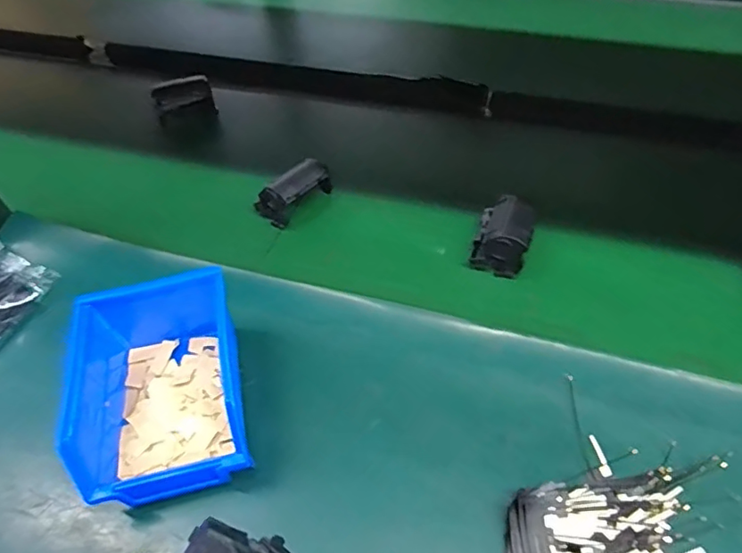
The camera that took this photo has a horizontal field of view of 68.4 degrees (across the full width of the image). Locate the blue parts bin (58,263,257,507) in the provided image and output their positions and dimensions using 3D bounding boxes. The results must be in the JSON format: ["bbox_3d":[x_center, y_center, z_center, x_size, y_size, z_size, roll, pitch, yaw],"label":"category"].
[{"bbox_3d":[-0.147,0.078,0.393,0.104,0.082,0.142,-12,51,-7],"label":"blue parts bin"}]

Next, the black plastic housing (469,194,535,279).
[{"bbox_3d":[0.121,-0.038,0.492,0.048,0.037,0.070,14,53,14],"label":"black plastic housing"}]

